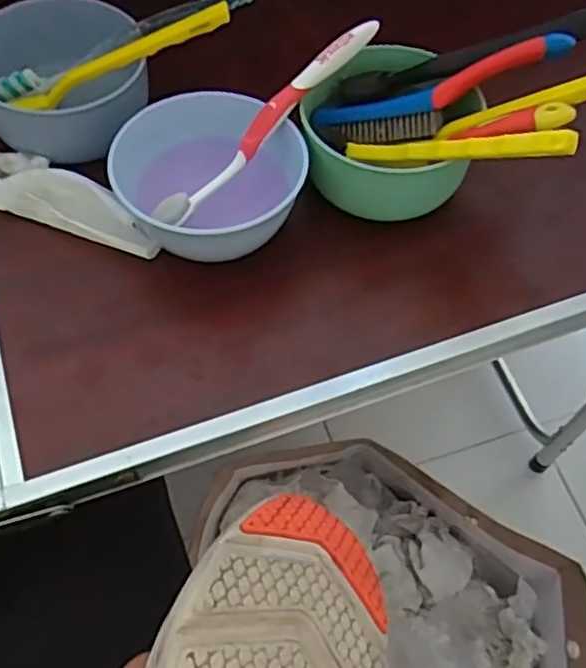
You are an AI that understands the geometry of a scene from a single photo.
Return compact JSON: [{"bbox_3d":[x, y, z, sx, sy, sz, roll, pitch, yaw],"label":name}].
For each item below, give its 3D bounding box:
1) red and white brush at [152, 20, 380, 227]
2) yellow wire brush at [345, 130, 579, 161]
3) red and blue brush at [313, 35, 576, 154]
[{"bbox_3d":[-0.014,-0.127,0.415,0.174,0.018,0.013,-45,71,-1],"label":"red and white brush"},{"bbox_3d":[0.088,-0.103,0.386,0.140,0.015,0.011,12,56,45],"label":"yellow wire brush"},{"bbox_3d":[0.088,-0.142,0.417,0.151,0.024,0.031,-16,59,25],"label":"red and blue brush"}]

